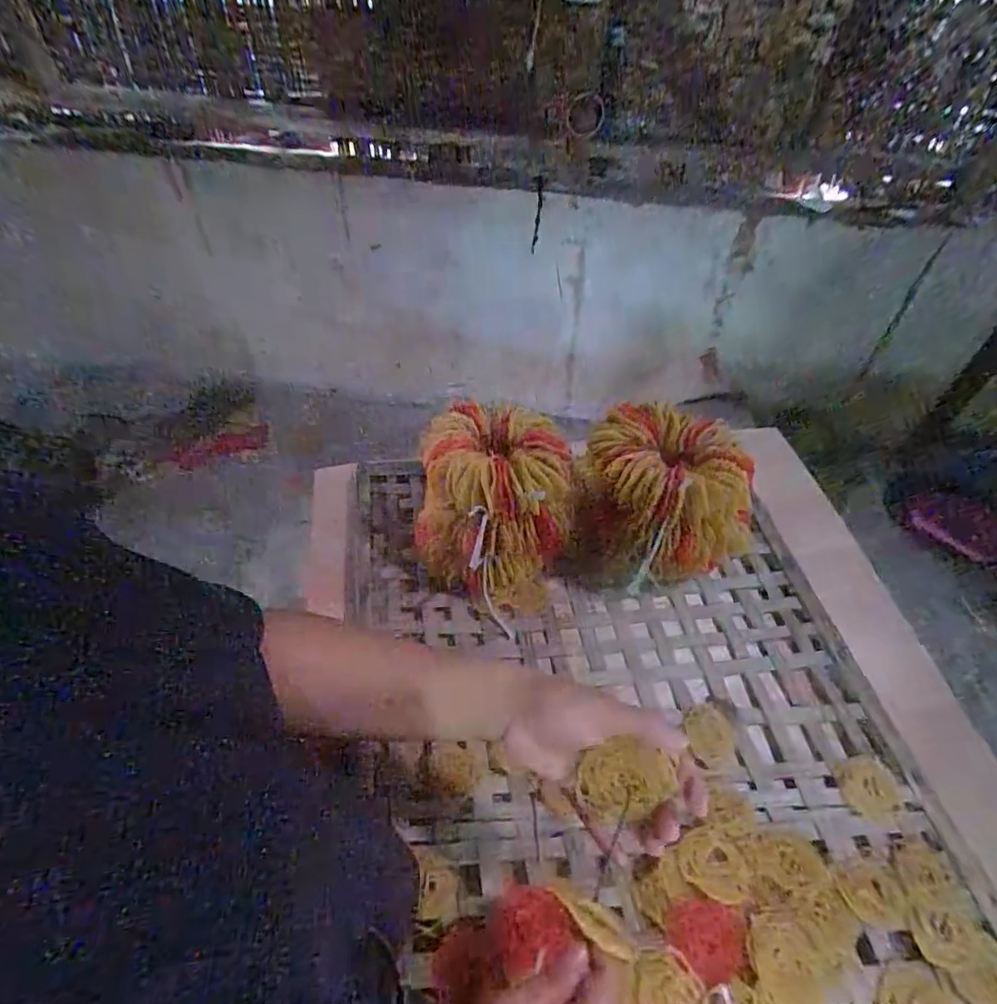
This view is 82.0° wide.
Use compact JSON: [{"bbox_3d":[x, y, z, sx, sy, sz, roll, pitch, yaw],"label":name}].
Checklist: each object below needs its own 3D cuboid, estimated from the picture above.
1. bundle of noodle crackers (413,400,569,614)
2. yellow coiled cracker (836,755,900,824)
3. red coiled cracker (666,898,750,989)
[{"bbox_3d":[-0.013,0.014,0.732,0.183,0.212,0.172,-3,50,-6],"label":"bundle of noodle crackers"},{"bbox_3d":[0.396,0.306,0.611,0.058,0.005,0.062,-5,50,-7],"label":"yellow coiled cracker"},{"bbox_3d":[0.186,0.391,0.511,0.066,0.016,0.060,12,50,7],"label":"red coiled cracker"}]

